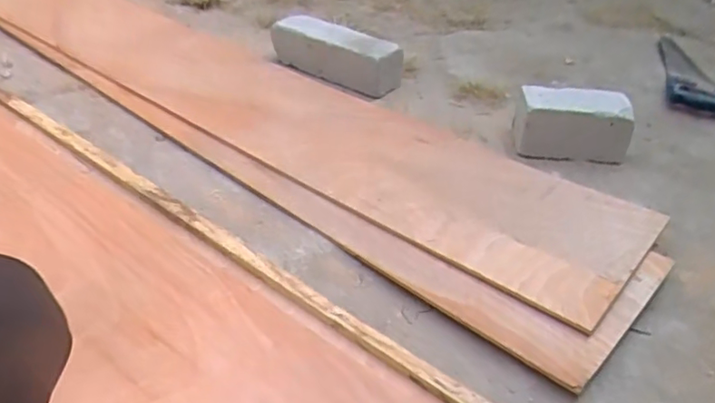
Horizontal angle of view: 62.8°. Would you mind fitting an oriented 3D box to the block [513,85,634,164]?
[{"bbox_3d":[0.422,-0.148,1.155,0.217,0.116,0.097,9,39,7],"label":"block"}]

